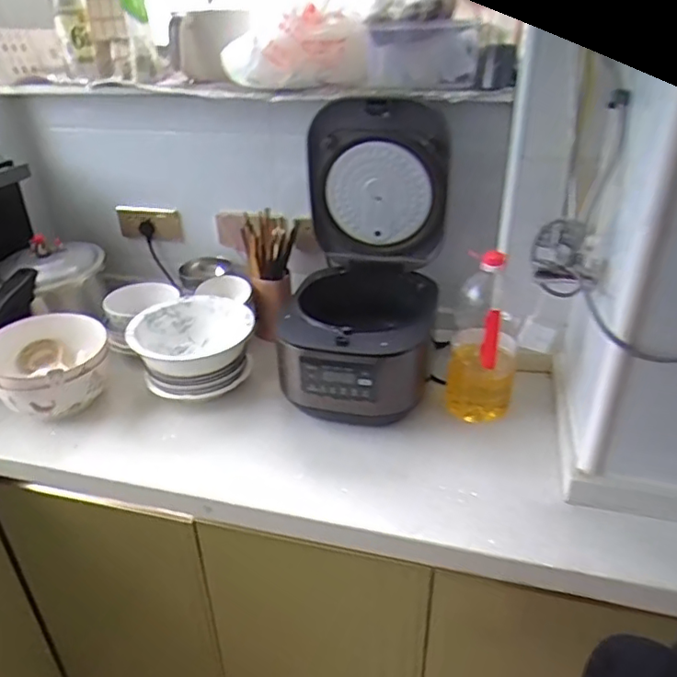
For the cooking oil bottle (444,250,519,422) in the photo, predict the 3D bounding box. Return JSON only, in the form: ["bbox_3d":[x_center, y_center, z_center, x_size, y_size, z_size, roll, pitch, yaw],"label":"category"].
[{"bbox_3d":[0.246,-0.008,0.979,0.110,0.285,0.129,8,31,15],"label":"cooking oil bottle"}]

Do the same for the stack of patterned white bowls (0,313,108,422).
[{"bbox_3d":[-0.511,0.046,1.025,0.170,0.115,0.193,-1,30,-1],"label":"stack of patterned white bowls"}]

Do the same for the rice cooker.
[{"bbox_3d":[0.047,-0.151,1.006,0.252,0.449,0.385,3,30,7],"label":"rice cooker"}]

